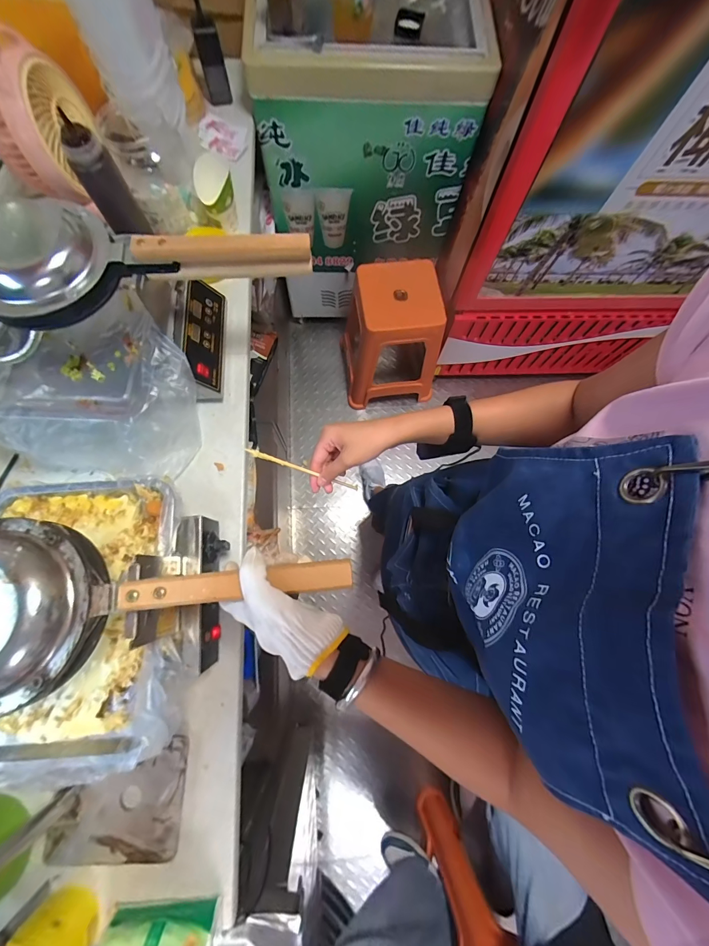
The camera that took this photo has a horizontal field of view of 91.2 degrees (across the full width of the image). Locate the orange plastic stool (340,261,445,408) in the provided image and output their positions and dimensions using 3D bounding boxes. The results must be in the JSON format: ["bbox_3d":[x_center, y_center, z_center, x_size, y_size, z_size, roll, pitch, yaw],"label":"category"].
[{"bbox_3d":[0.129,-0.533,1.342,0.332,0.456,0.364,-7,76,-3],"label":"orange plastic stool"}]

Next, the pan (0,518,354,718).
[{"bbox_3d":[-0.219,0.133,0.363,0.424,0.056,0.176,-3,76,-6],"label":"pan"}]

